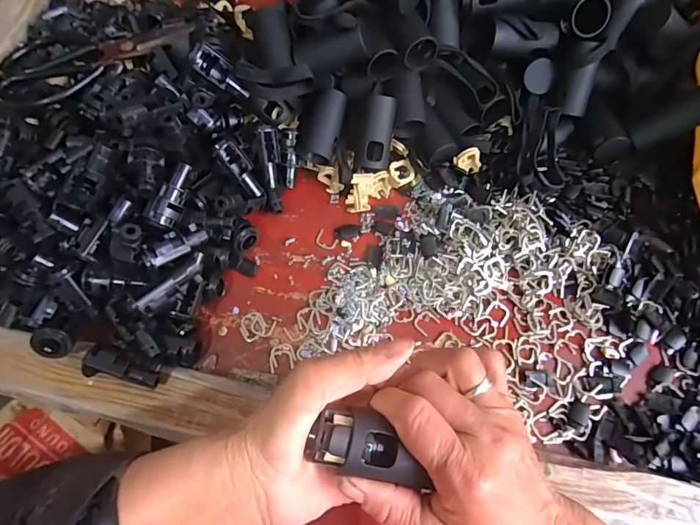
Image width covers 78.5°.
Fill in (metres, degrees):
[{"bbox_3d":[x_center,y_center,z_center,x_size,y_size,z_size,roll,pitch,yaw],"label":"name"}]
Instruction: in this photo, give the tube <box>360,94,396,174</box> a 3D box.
[{"bbox_3d":[0.026,-0.113,0.382,0.023,0.026,0.066,11,111,2],"label":"tube"}]

